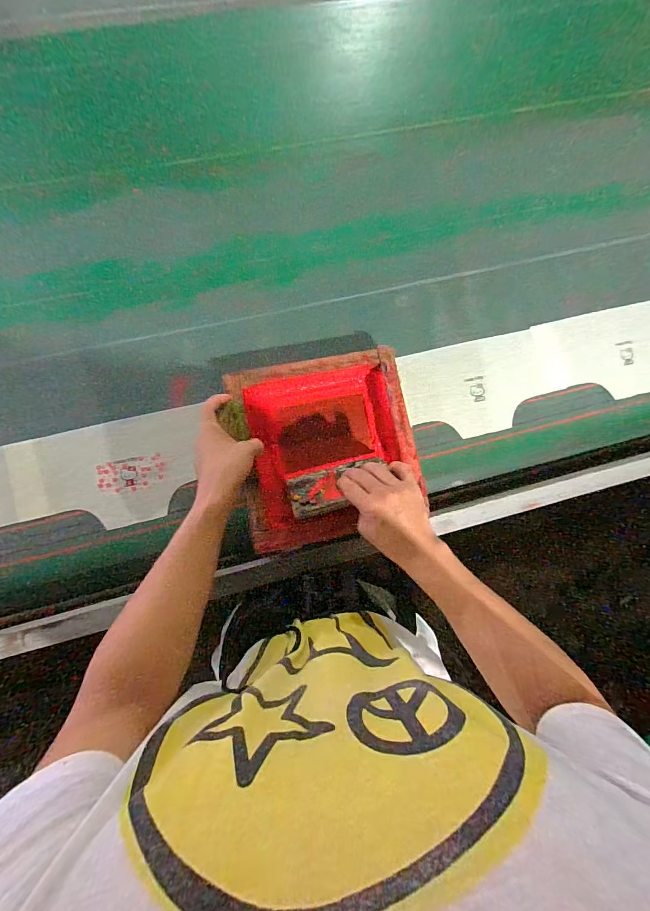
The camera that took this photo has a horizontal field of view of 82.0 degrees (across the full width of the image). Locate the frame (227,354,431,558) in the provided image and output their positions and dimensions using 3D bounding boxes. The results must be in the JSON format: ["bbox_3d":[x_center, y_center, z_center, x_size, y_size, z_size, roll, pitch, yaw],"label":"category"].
[{"bbox_3d":[0.003,-0.013,0.553,0.248,0.061,0.256,-12,89,-6],"label":"frame"}]

